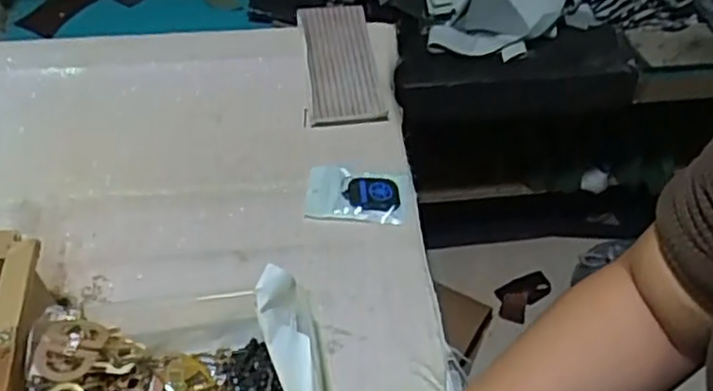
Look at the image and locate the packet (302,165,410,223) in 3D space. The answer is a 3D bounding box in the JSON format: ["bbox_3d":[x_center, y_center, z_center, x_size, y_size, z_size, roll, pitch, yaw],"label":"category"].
[{"bbox_3d":[0.001,-0.002,0.701,0.094,0.012,0.064,4,47,3],"label":"packet"}]

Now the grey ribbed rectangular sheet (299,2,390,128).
[{"bbox_3d":[-0.017,-0.150,0.812,0.077,0.015,0.172,-5,57,-5],"label":"grey ribbed rectangular sheet"}]

